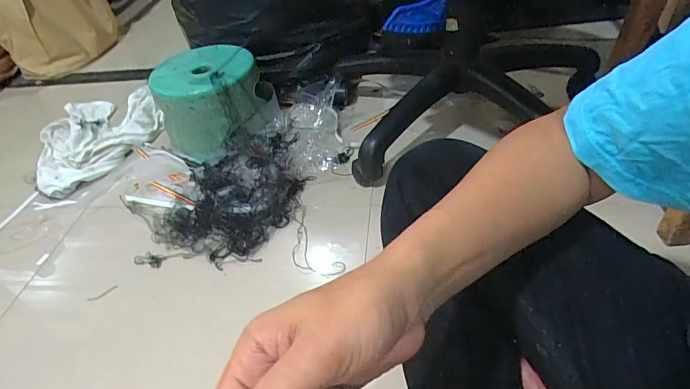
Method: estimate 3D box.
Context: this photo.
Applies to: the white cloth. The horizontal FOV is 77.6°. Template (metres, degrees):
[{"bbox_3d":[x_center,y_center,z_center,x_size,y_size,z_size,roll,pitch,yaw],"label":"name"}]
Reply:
[{"bbox_3d":[-0.615,-0.167,1.053,0.294,0.081,0.365,-29,46,-21],"label":"white cloth"}]

